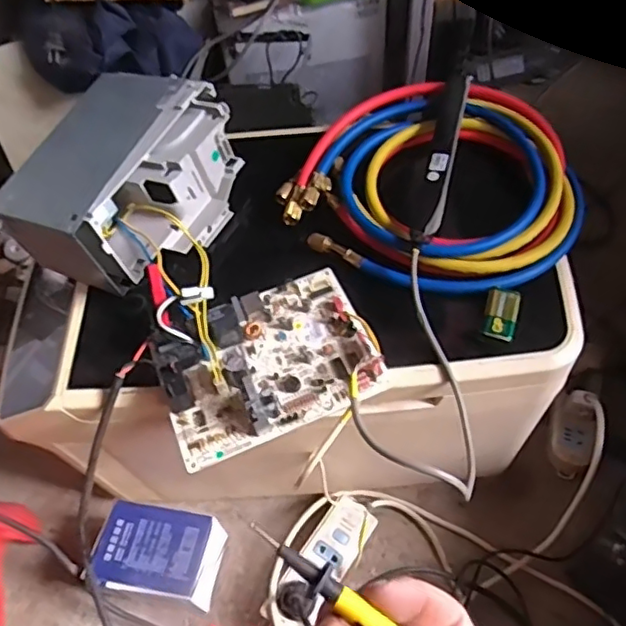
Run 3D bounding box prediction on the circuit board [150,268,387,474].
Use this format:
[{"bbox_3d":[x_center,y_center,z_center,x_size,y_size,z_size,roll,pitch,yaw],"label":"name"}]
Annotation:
[{"bbox_3d":[-0.039,0.032,0.469,0.161,0.033,0.124,-19,56,-8],"label":"circuit board"}]

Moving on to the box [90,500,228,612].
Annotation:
[{"bbox_3d":[-0.165,0.259,0.645,0.122,0.055,0.086,7,57,10],"label":"box"}]

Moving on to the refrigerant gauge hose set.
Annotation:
[{"bbox_3d":[0.114,-0.120,0.550,0.249,0.042,0.230,-2,56,3],"label":"refrigerant gauge hose set"}]

